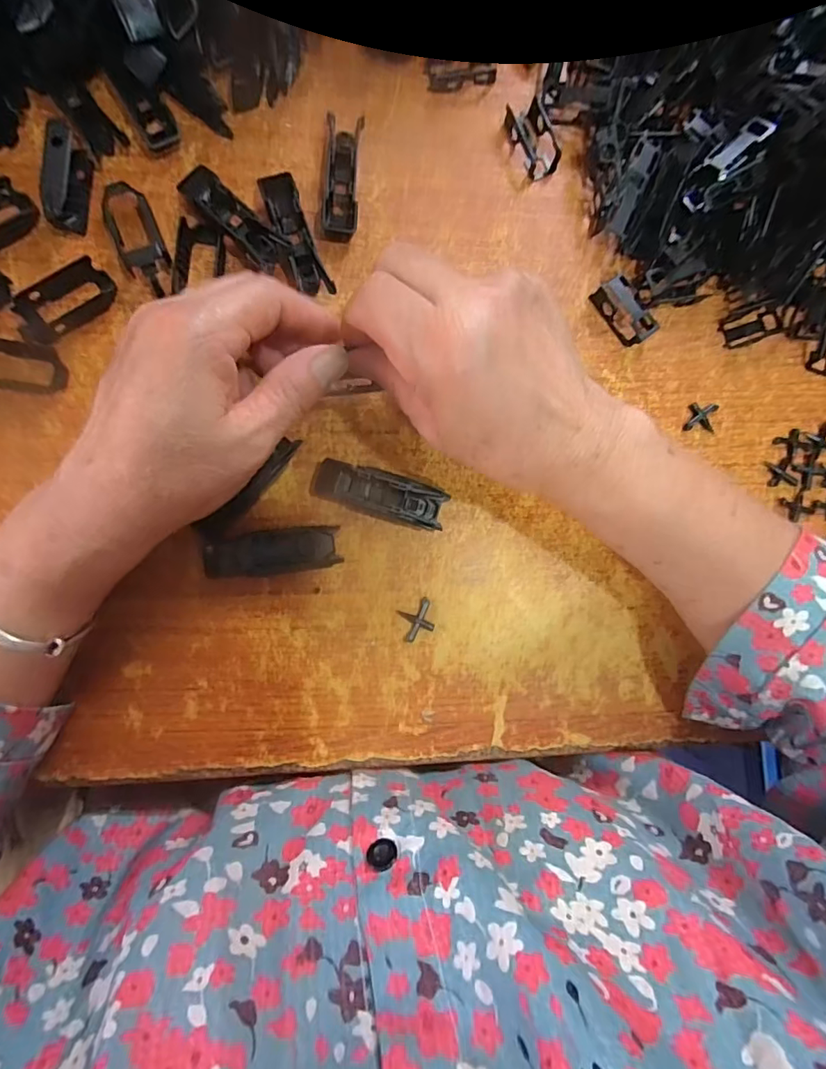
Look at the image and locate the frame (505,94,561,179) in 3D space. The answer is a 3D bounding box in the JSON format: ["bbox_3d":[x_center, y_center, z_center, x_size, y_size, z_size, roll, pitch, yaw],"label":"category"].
[{"bbox_3d":[0.071,-0.231,0.300,0.024,0.008,0.041,-22,89,-8],"label":"frame"}]

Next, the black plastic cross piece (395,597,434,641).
[{"bbox_3d":[0.003,0.045,0.271,0.018,0.004,0.018,-20,89,-8],"label":"black plastic cross piece"}]

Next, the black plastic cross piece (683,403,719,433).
[{"bbox_3d":[0.170,-0.069,0.300,0.022,0.006,0.017,4,86,-7],"label":"black plastic cross piece"}]

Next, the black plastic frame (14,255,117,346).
[{"bbox_3d":[-0.176,-0.118,0.259,0.049,0.008,0.026,-42,92,-8],"label":"black plastic frame"}]

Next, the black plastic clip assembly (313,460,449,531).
[{"bbox_3d":[-0.017,-0.021,0.269,0.069,0.015,0.023,17,84,-5],"label":"black plastic clip assembly"}]

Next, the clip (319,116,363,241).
[{"bbox_3d":[-0.039,-0.196,0.282,0.019,0.013,0.066,4,86,-7],"label":"clip"}]

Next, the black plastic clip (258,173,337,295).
[{"bbox_3d":[-0.062,-0.159,0.275,0.019,0.015,0.060,-22,89,-8],"label":"black plastic clip"}]

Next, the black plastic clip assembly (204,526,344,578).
[{"bbox_3d":[-0.071,0.010,0.260,0.066,0.015,0.022,-8,87,-7],"label":"black plastic clip assembly"}]

